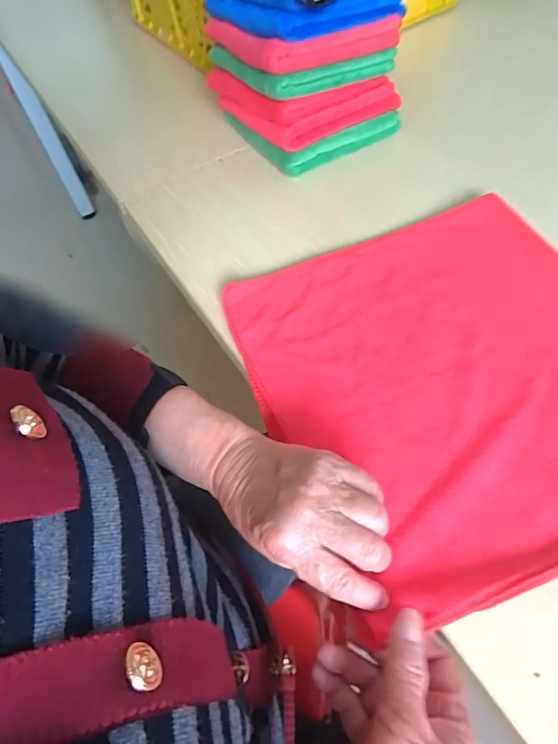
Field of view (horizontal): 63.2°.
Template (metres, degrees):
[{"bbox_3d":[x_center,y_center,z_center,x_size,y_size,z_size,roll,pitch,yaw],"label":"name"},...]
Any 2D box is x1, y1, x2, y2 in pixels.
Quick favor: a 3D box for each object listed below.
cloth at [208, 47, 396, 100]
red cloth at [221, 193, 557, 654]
[{"bbox_3d":[0.013,-0.373,0.535,0.153,0.034,0.152,-32,56,-19],"label":"cloth"},{"bbox_3d":[0.144,-0.009,0.380,0.320,0.013,0.321,-18,53,-9],"label":"red cloth"}]

